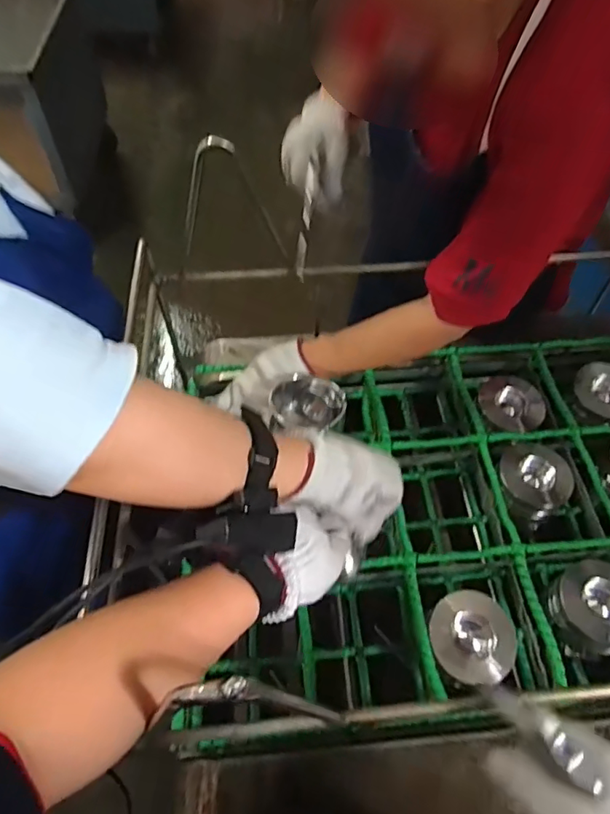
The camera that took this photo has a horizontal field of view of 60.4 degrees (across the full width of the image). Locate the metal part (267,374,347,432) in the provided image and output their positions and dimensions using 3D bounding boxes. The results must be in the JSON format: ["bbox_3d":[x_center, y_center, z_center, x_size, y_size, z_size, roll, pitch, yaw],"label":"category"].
[{"bbox_3d":[0.005,0.001,0.662,0.087,0.043,0.073,5,56,2],"label":"metal part"}]

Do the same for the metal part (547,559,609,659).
[{"bbox_3d":[0.340,0.238,0.616,0.089,0.070,0.094,1,56,-1],"label":"metal part"}]

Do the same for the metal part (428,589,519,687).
[{"bbox_3d":[0.186,0.258,0.592,0.092,0.043,0.093,-1,76,4],"label":"metal part"}]

